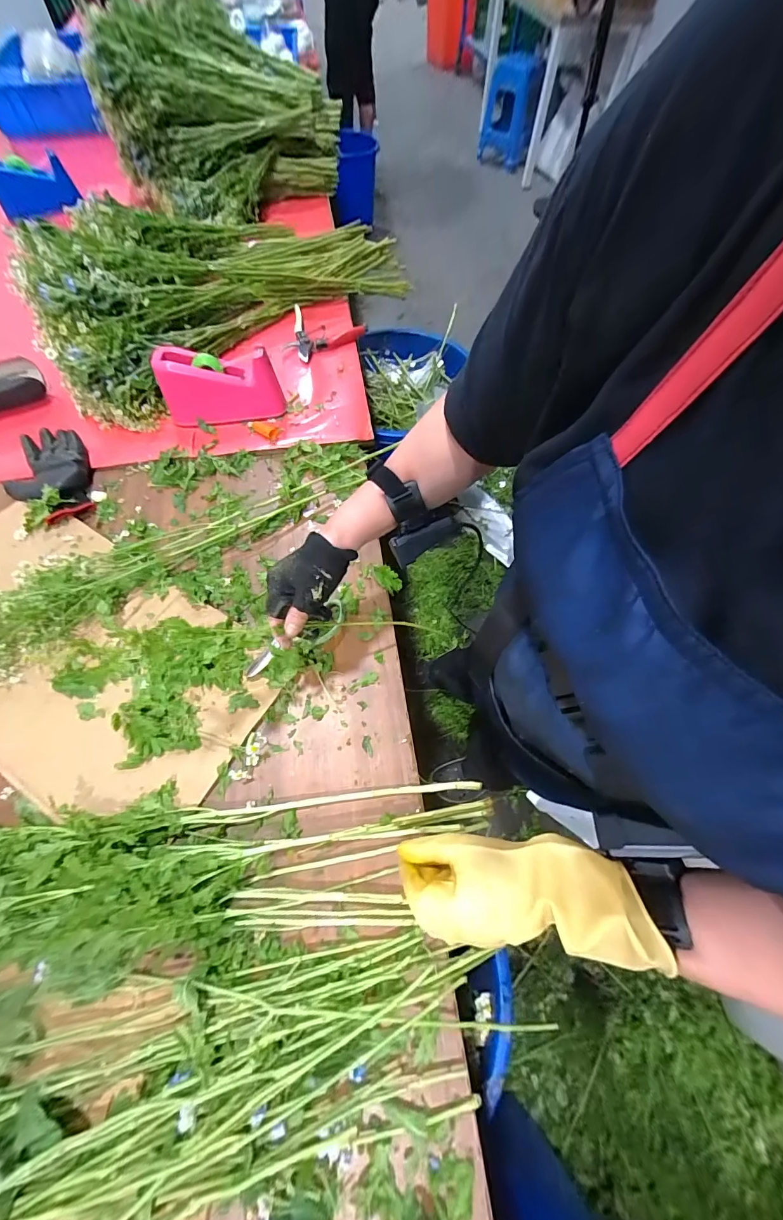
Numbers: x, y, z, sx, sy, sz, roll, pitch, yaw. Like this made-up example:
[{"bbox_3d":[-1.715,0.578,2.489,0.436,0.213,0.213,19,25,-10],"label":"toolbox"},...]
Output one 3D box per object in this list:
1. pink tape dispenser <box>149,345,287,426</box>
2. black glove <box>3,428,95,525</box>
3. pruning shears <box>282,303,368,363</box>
[{"bbox_3d":[-0.305,-0.399,0.714,0.201,0.107,0.069,-2,64,-3],"label":"pink tape dispenser"},{"bbox_3d":[-0.580,-0.229,0.670,0.133,0.028,0.198,-33,69,-17],"label":"black glove"},{"bbox_3d":[-0.166,-0.612,0.873,0.178,0.016,0.168,20,65,7],"label":"pruning shears"}]

